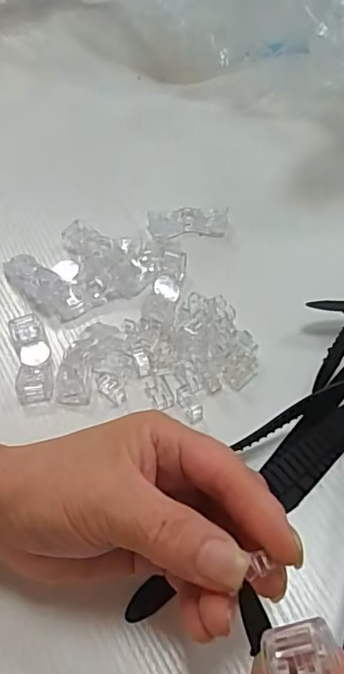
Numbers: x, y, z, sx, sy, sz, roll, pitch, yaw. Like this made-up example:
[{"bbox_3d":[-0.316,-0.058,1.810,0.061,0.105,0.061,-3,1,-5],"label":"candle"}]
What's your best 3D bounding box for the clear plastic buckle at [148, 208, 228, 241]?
[{"bbox_3d":[0.010,-0.075,0.383,0.052,0.011,0.019,-1,52,3],"label":"clear plastic buckle"}]

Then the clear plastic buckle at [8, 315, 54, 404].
[{"bbox_3d":[-0.077,0.011,0.314,0.018,0.014,0.051,-12,52,-6],"label":"clear plastic buckle"}]

